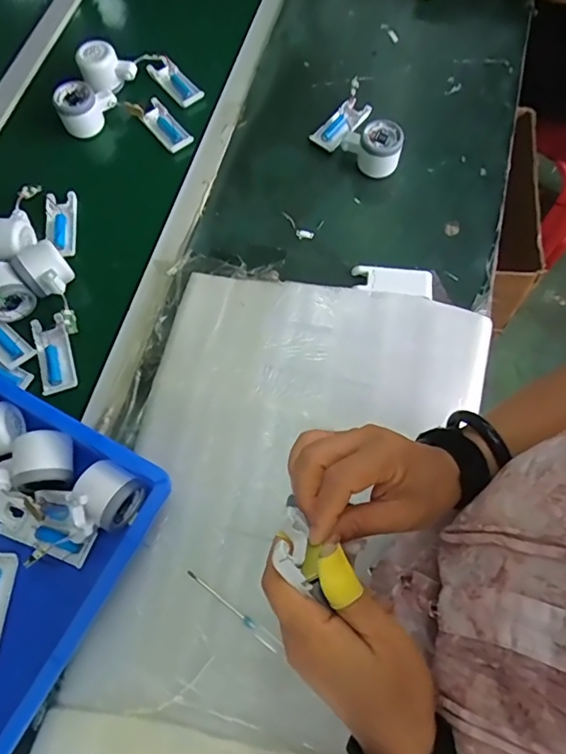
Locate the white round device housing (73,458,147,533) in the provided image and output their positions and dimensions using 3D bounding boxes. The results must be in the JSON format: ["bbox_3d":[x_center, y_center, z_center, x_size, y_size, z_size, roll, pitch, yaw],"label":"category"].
[{"bbox_3d":[-0.177,0.123,0.526,0.054,0.063,0.057,35,72,13],"label":"white round device housing"}]

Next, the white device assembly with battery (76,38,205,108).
[{"bbox_3d":[-0.216,-0.467,0.775,0.185,0.038,0.095,10,68,-9],"label":"white device assembly with battery"}]

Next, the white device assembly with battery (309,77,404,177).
[{"bbox_3d":[0.117,-0.356,0.727,0.100,0.057,0.140,-38,73,-14],"label":"white device assembly with battery"}]

